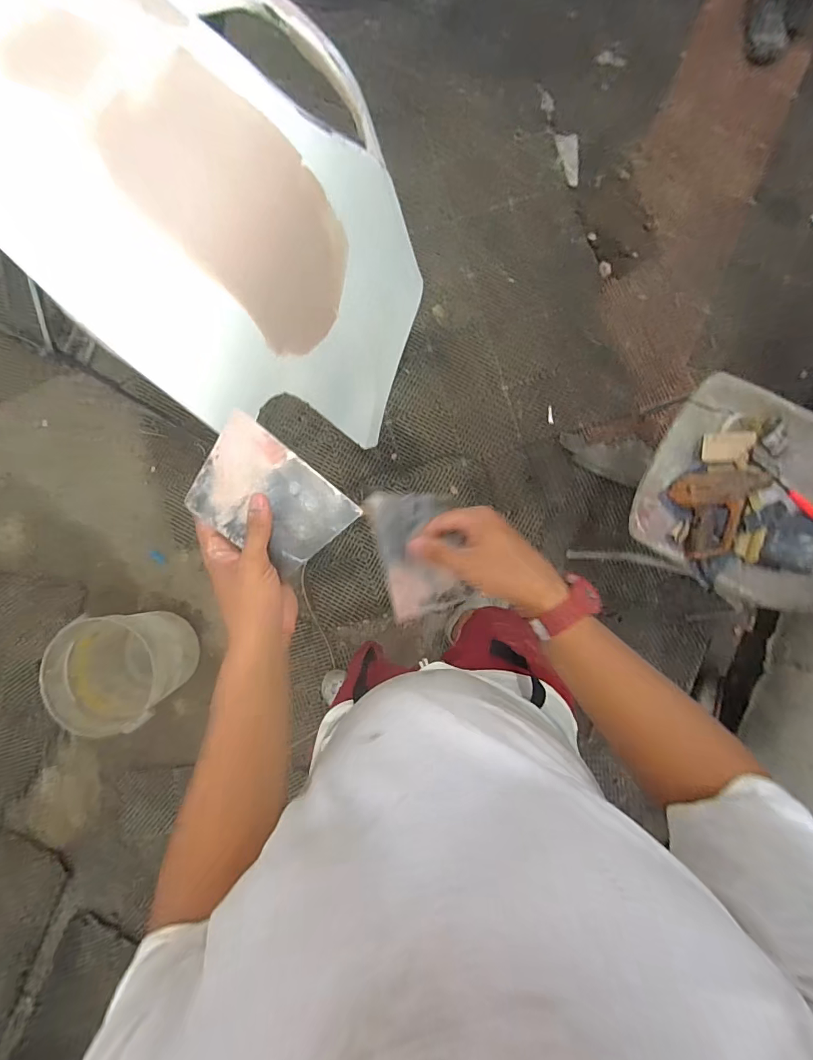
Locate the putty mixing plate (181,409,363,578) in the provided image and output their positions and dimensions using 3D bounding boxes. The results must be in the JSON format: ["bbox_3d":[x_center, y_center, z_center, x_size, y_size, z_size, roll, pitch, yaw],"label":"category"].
[{"bbox_3d":[-0.128,-0.027,0.418,0.139,0.005,0.097,39,87,-12],"label":"putty mixing plate"}]

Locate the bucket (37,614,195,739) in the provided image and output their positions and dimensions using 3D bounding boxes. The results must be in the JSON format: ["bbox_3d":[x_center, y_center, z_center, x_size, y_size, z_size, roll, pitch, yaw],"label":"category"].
[{"bbox_3d":[-0.835,0.414,1.357,0.316,0.296,0.316,0,87,4],"label":"bucket"}]

